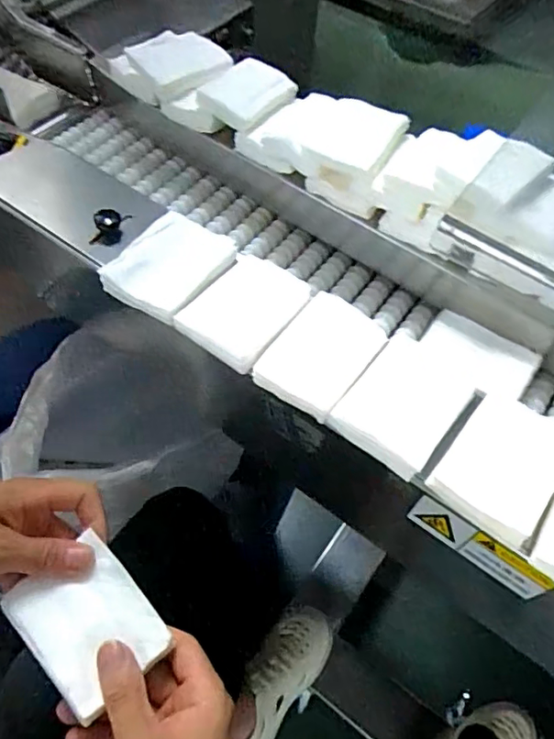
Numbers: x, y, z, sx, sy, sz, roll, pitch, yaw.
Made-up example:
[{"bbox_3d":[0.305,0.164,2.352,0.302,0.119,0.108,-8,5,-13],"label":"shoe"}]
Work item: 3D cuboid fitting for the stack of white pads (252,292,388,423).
[{"bbox_3d":[0.036,-0.013,0.432,0.067,0.014,0.099,34,62,16],"label":"stack of white pads"}]

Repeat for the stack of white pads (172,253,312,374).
[{"bbox_3d":[-0.024,-0.053,0.458,0.081,0.024,0.101,33,62,16],"label":"stack of white pads"}]

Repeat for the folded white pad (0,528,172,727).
[{"bbox_3d":[-0.127,0.169,0.370,0.074,0.010,0.094,-36,67,-23],"label":"folded white pad"}]

